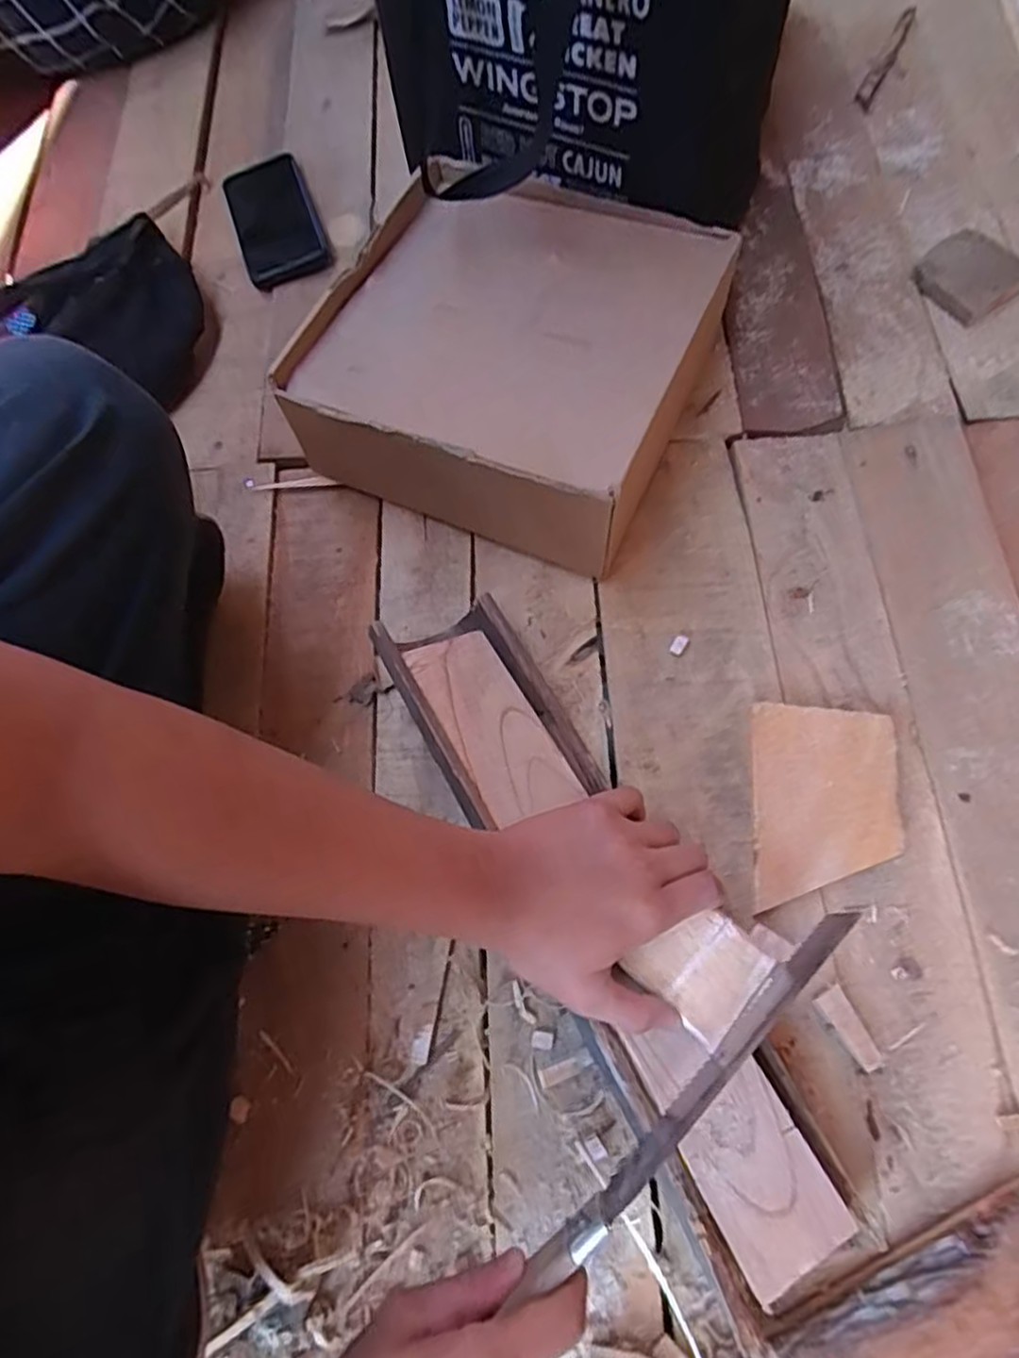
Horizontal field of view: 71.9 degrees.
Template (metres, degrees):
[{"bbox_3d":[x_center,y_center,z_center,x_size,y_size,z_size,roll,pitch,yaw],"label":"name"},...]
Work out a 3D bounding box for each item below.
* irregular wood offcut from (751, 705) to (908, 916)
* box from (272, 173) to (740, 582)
[{"bbox_3d":[0.207,0.084,0.463,0.092,0.016,0.129,4,70,4],"label":"irregular wood offcut"},{"bbox_3d":[0.004,-0.246,0.546,0.264,0.112,0.263,23,72,11],"label":"box"}]

